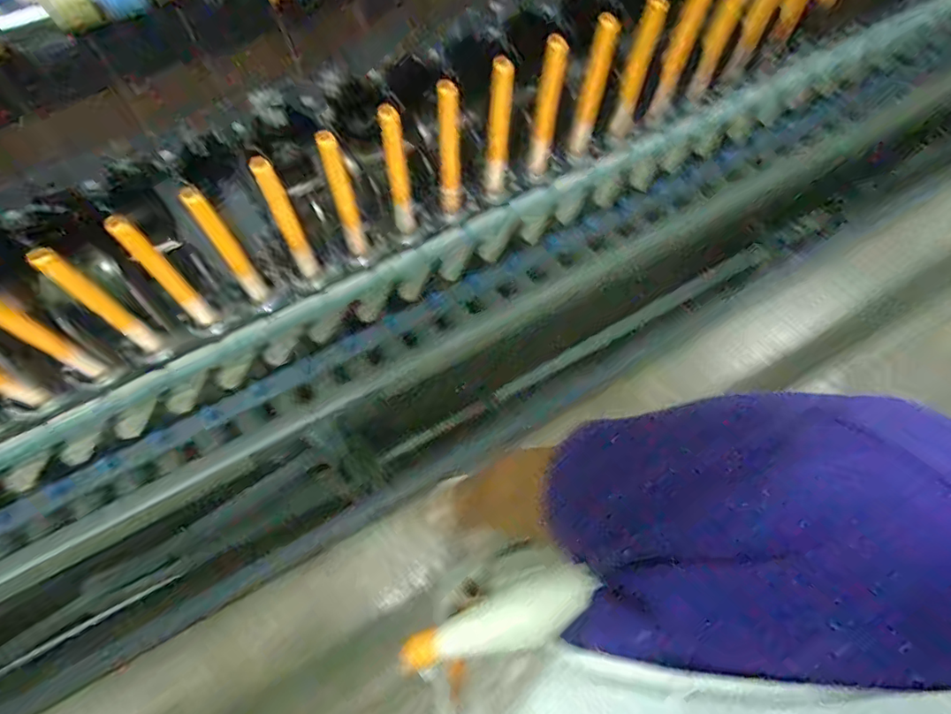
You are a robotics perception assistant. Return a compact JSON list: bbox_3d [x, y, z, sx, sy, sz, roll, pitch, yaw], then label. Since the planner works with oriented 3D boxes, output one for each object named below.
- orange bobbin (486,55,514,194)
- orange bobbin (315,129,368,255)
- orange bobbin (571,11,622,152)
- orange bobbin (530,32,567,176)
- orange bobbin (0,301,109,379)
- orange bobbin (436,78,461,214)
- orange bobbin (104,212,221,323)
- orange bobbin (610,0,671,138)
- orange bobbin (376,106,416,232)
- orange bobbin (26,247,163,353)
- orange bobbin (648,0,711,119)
[{"bbox_3d":[0.029,-0.277,0.684,0.026,0.198,0.028,4,68,0],"label":"orange bobbin"},{"bbox_3d":[-0.150,-0.180,0.639,0.023,0.191,0.018,-14,69,-8],"label":"orange bobbin"},{"bbox_3d":[0.147,-0.336,0.705,0.030,0.188,0.037,18,68,5],"label":"orange bobbin"},{"bbox_3d":[0.089,-0.306,0.698,0.027,0.190,0.028,9,68,2],"label":"orange bobbin"},{"bbox_3d":[-0.442,-0.020,0.566,0.022,0.198,0.019,23,69,7],"label":"orange bobbin"},{"bbox_3d":[-0.030,-0.244,0.667,0.024,0.186,0.030,0,68,-2],"label":"orange bobbin"},{"bbox_3d":[-0.328,-0.086,0.597,0.017,0.195,0.023,42,72,14],"label":"orange bobbin"},{"bbox_3d":[0.209,-0.369,0.716,0.033,0.203,0.029,23,69,7],"label":"orange bobbin"},{"bbox_3d":[-0.090,-0.212,0.653,0.023,0.192,0.019,-24,71,-11],"label":"orange bobbin"},{"bbox_3d":[-0.386,-0.053,0.581,0.021,0.191,0.021,28,70,9],"label":"orange bobbin"},{"bbox_3d":[0.268,-0.402,0.733,0.033,0.185,0.040,23,69,7],"label":"orange bobbin"}]

